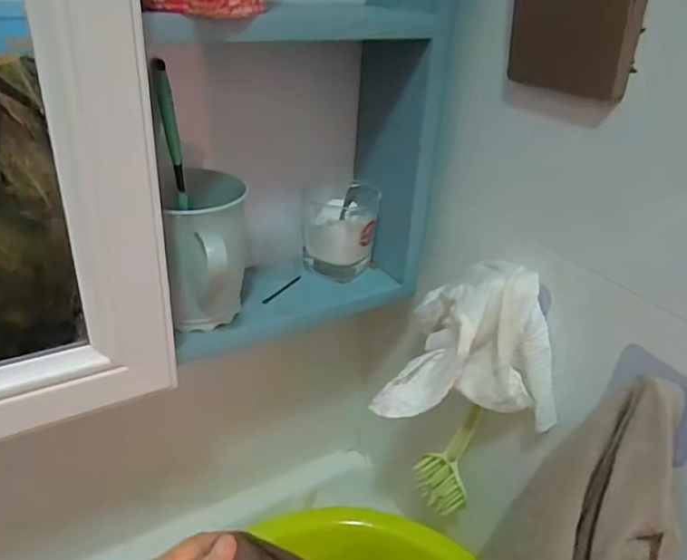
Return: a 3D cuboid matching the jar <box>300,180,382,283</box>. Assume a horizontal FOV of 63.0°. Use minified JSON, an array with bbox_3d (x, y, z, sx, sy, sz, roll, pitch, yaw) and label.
[{"bbox_3d":[-0.004,-0.038,0.490,0.067,0.079,0.059,3,30,-2],"label":"jar"}]

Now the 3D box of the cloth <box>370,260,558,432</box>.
[{"bbox_3d":[0.098,0.039,0.427,0.127,0.100,0.095,8,30,7],"label":"cloth"}]

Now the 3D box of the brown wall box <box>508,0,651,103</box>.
[{"bbox_3d":[0.137,-0.158,0.333,0.020,0.084,0.086,-10,33,-23],"label":"brown wall box"}]

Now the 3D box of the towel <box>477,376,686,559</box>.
[{"bbox_3d":[0.151,0.181,0.373,0.108,0.248,0.086,13,31,16],"label":"towel"}]

